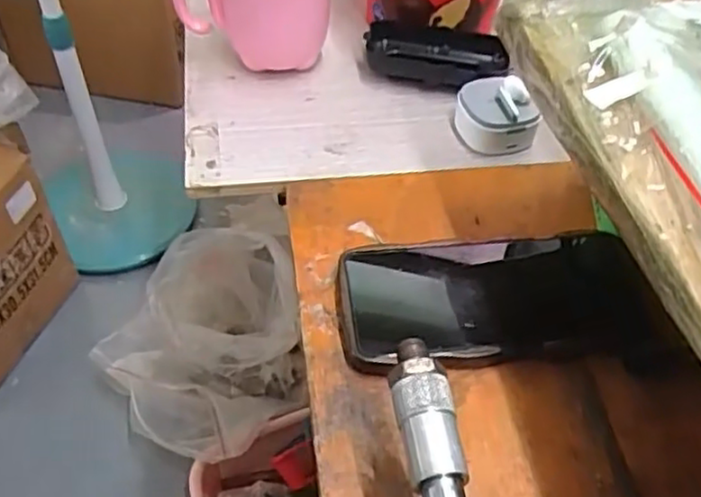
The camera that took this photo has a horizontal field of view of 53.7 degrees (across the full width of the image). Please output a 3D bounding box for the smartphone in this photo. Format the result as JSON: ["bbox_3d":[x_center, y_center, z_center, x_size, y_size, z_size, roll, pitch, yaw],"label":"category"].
[{"bbox_3d":[0.081,0.026,0.383,0.170,0.016,0.081,-4,50,-8],"label":"smartphone"}]

